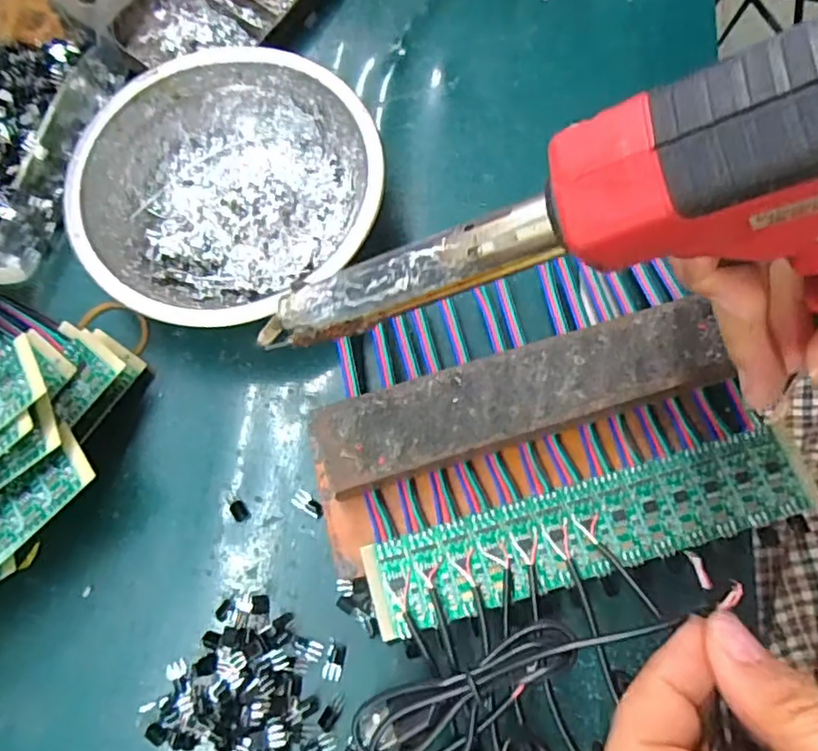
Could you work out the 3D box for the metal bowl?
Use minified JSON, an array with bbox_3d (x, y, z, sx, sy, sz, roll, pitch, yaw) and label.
[{"bbox_3d":[-0.078,-0.078,0.275,0.124,0.038,0.120,0,72,1],"label":"metal bowl"}]

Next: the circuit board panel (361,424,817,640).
[{"bbox_3d":[0.066,0.056,0.229,0.161,0.004,0.032,-16,73,-3],"label":"circuit board panel"}]

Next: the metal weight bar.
[{"bbox_3d":[0.041,0.009,0.234,0.147,0.021,0.034,-16,73,-4],"label":"metal weight bar"}]

